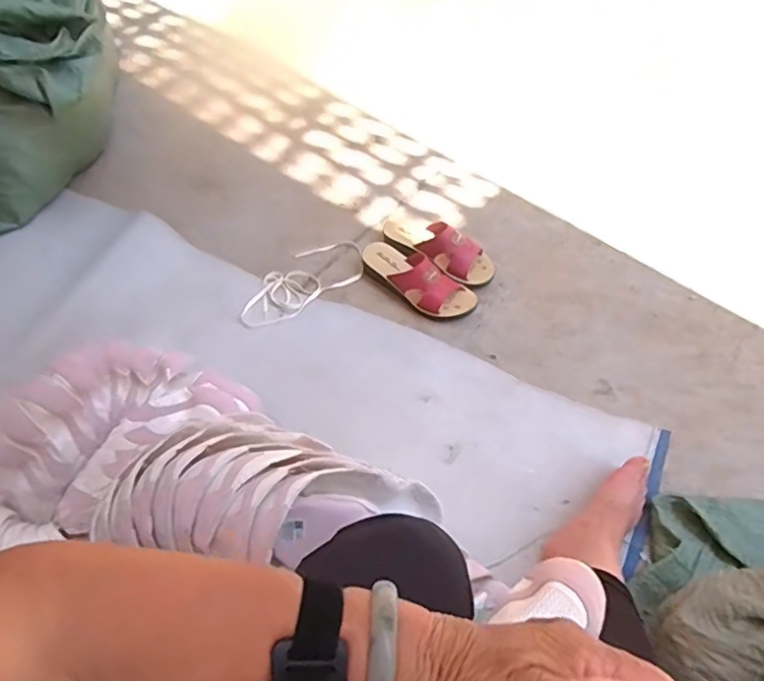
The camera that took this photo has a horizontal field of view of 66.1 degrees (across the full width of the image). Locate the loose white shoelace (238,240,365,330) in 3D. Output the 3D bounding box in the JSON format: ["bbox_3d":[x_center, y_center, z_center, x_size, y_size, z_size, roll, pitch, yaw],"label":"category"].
[{"bbox_3d":[-0.154,-0.112,1.097,0.263,0.024,0.129,-32,62,-21],"label":"loose white shoelace"}]

